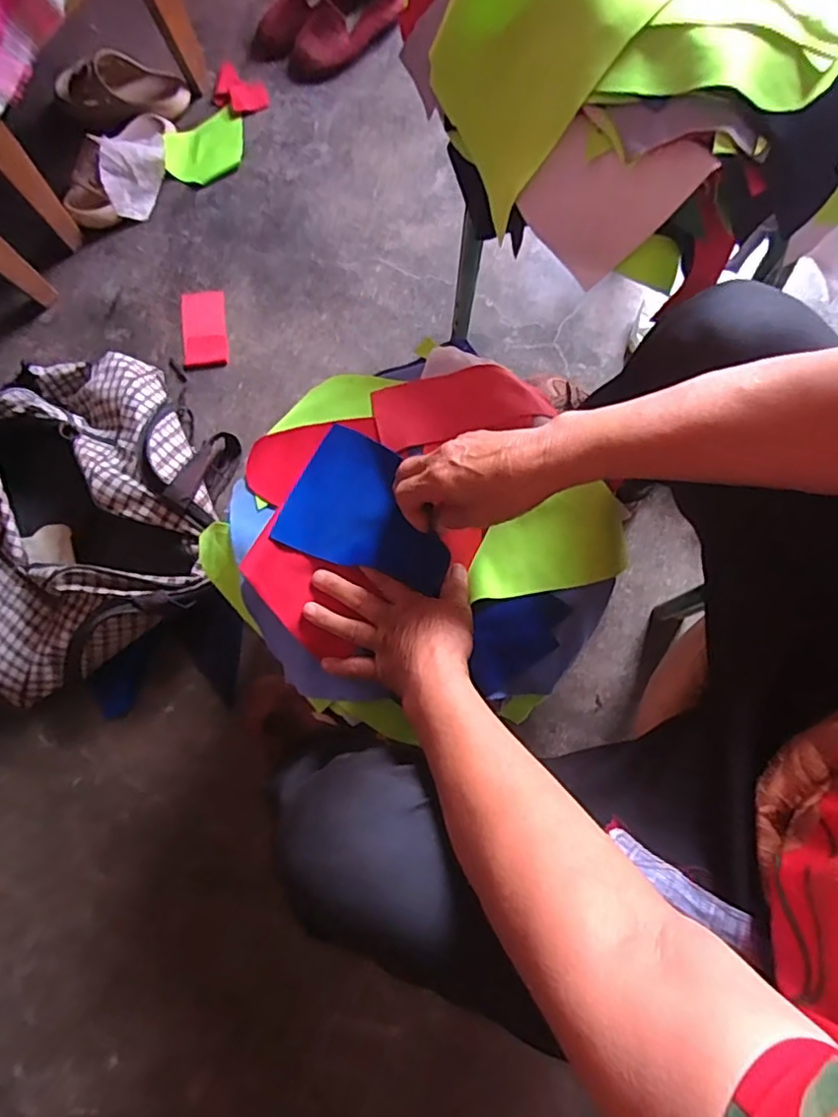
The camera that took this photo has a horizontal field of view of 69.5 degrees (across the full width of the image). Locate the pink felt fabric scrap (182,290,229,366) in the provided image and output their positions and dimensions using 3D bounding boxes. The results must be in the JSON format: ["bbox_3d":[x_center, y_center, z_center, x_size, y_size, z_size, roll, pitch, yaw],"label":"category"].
[{"bbox_3d":[-0.324,-0.350,0.910,0.063,0.010,0.129,-8,77,2],"label":"pink felt fabric scrap"}]

